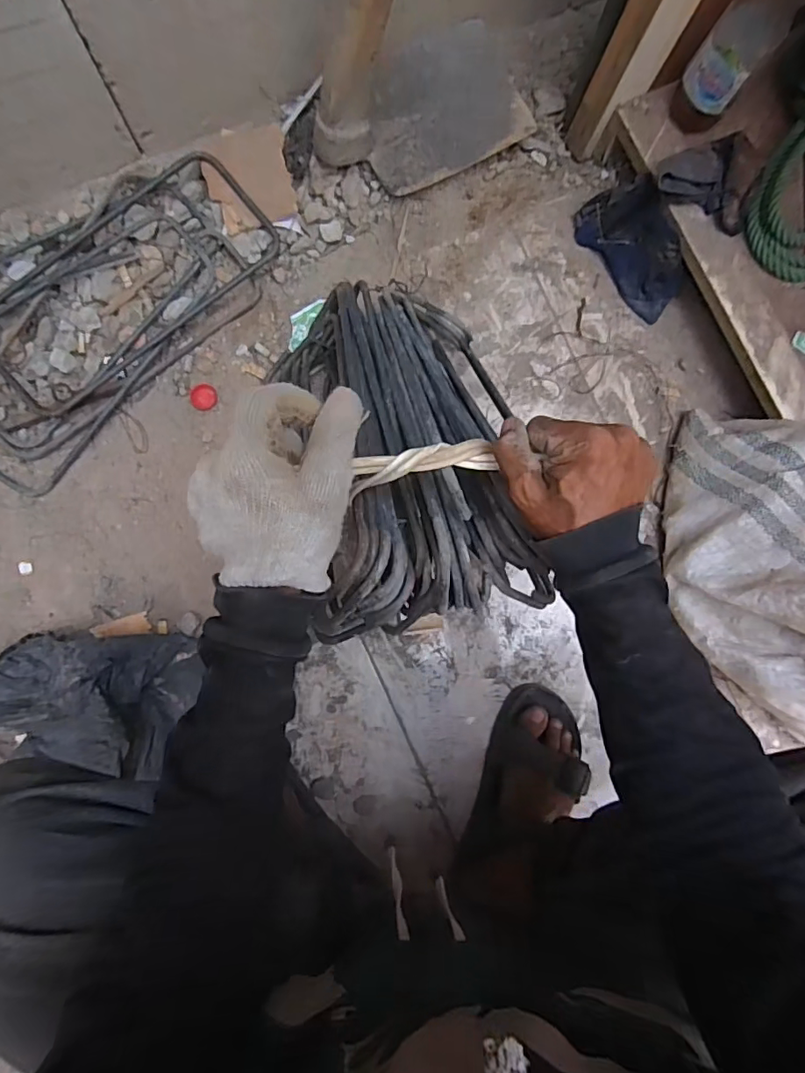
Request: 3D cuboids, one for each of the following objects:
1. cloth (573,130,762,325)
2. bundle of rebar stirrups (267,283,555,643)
[{"bbox_3d":[0.323,-0.388,0.635,0.166,0.062,0.186,49,126,-2],"label":"cloth"},{"bbox_3d":[-0.010,-0.103,0.504,0.233,0.144,0.386,-1,53,-4],"label":"bundle of rebar stirrups"}]

